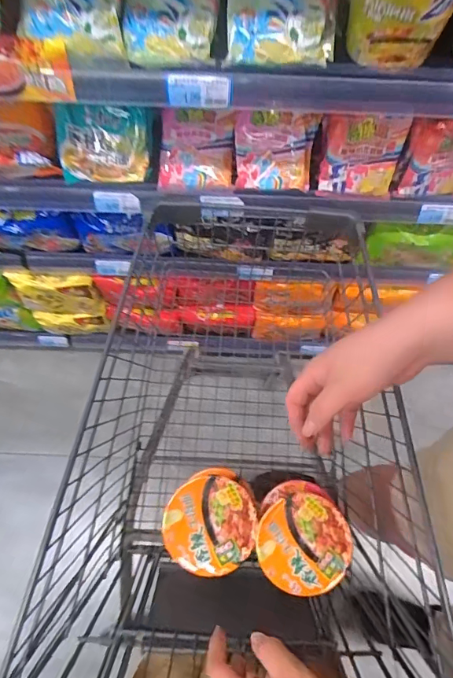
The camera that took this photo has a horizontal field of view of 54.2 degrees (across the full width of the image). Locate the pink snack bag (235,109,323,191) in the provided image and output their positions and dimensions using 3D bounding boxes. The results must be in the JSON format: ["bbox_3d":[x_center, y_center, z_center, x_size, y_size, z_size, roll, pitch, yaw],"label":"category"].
[{"bbox_3d":[0.083,-0.316,0.757,0.132,0.111,0.045,4,25,-1],"label":"pink snack bag"}]

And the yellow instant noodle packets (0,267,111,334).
[{"bbox_3d":[-0.415,-0.083,1.135,0.206,0.241,0.065,3,68,0],"label":"yellow instant noodle packets"}]

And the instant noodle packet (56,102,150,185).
[{"bbox_3d":[-0.205,-0.323,0.732,0.151,0.118,0.020,1,32,-1],"label":"instant noodle packet"}]

